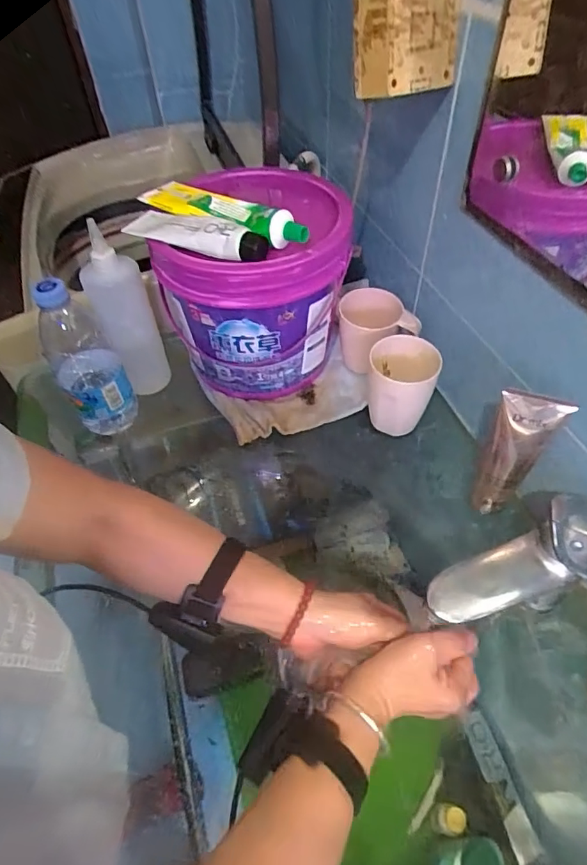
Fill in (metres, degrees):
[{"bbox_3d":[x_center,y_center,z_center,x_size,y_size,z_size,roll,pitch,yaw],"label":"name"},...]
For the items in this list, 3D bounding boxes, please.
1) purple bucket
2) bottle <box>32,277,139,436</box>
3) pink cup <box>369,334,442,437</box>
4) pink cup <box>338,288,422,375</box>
[{"bbox_3d":[-0.036,-0.181,0.613,0.195,0.197,0.225,7,52,8],"label":"purple bucket"},{"bbox_3d":[-0.229,-0.080,0.538,0.067,0.185,0.061,-25,54,-16],"label":"bottle"},{"bbox_3d":[0.123,-0.054,0.570,0.073,0.111,0.081,11,53,11],"label":"pink cup"},{"bbox_3d":[0.101,-0.123,0.635,0.079,0.085,0.102,-35,58,-23],"label":"pink cup"}]

